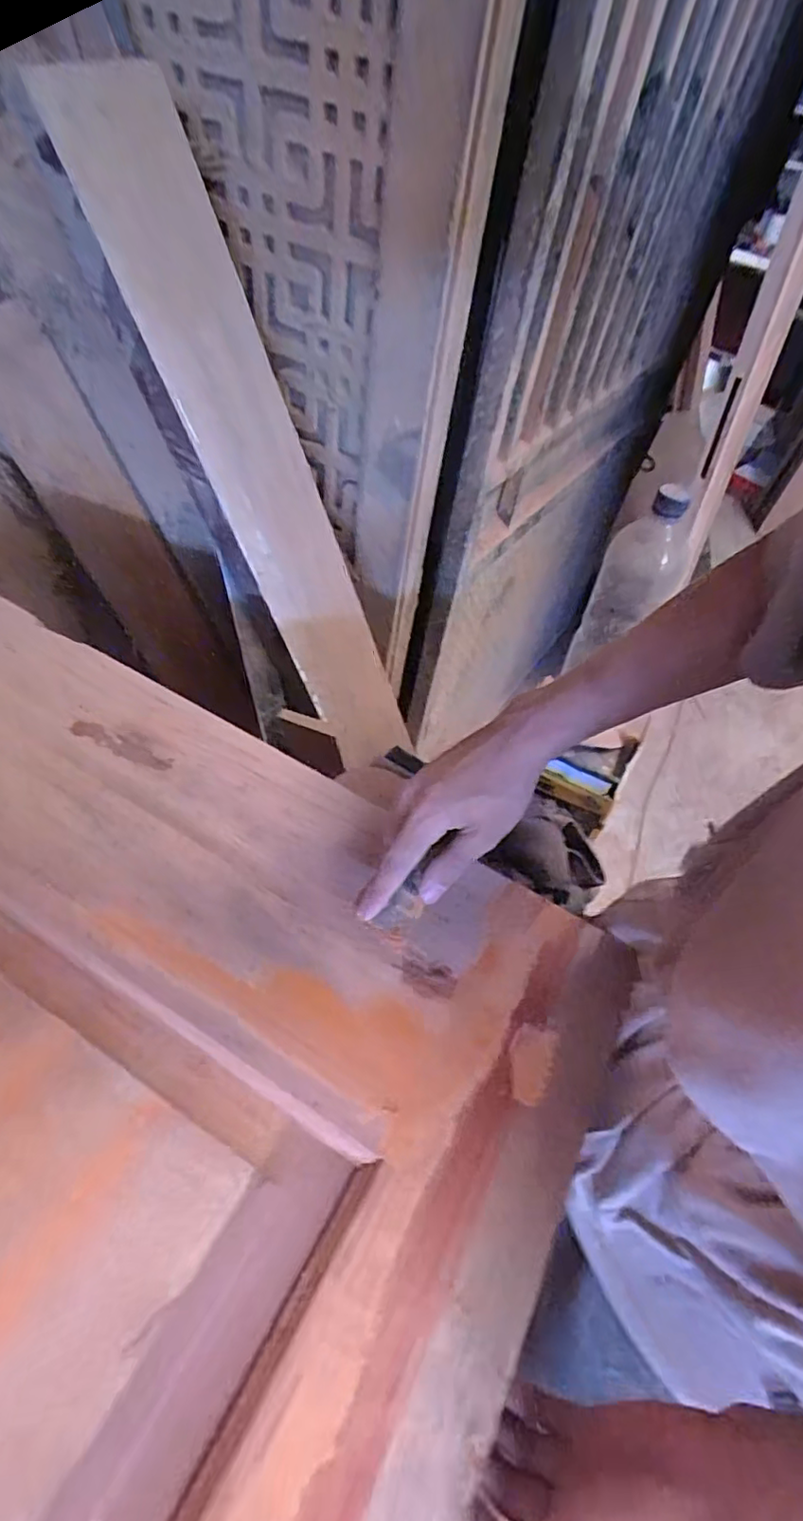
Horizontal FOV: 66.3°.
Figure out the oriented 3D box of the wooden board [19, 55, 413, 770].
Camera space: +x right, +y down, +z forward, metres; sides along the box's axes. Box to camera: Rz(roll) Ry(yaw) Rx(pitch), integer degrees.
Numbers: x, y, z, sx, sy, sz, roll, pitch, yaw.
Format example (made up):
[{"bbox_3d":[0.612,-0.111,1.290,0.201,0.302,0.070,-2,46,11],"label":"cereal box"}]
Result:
[{"bbox_3d":[-0.145,-0.314,0.727,0.028,0.732,0.165,3,39,36],"label":"wooden board"}]

